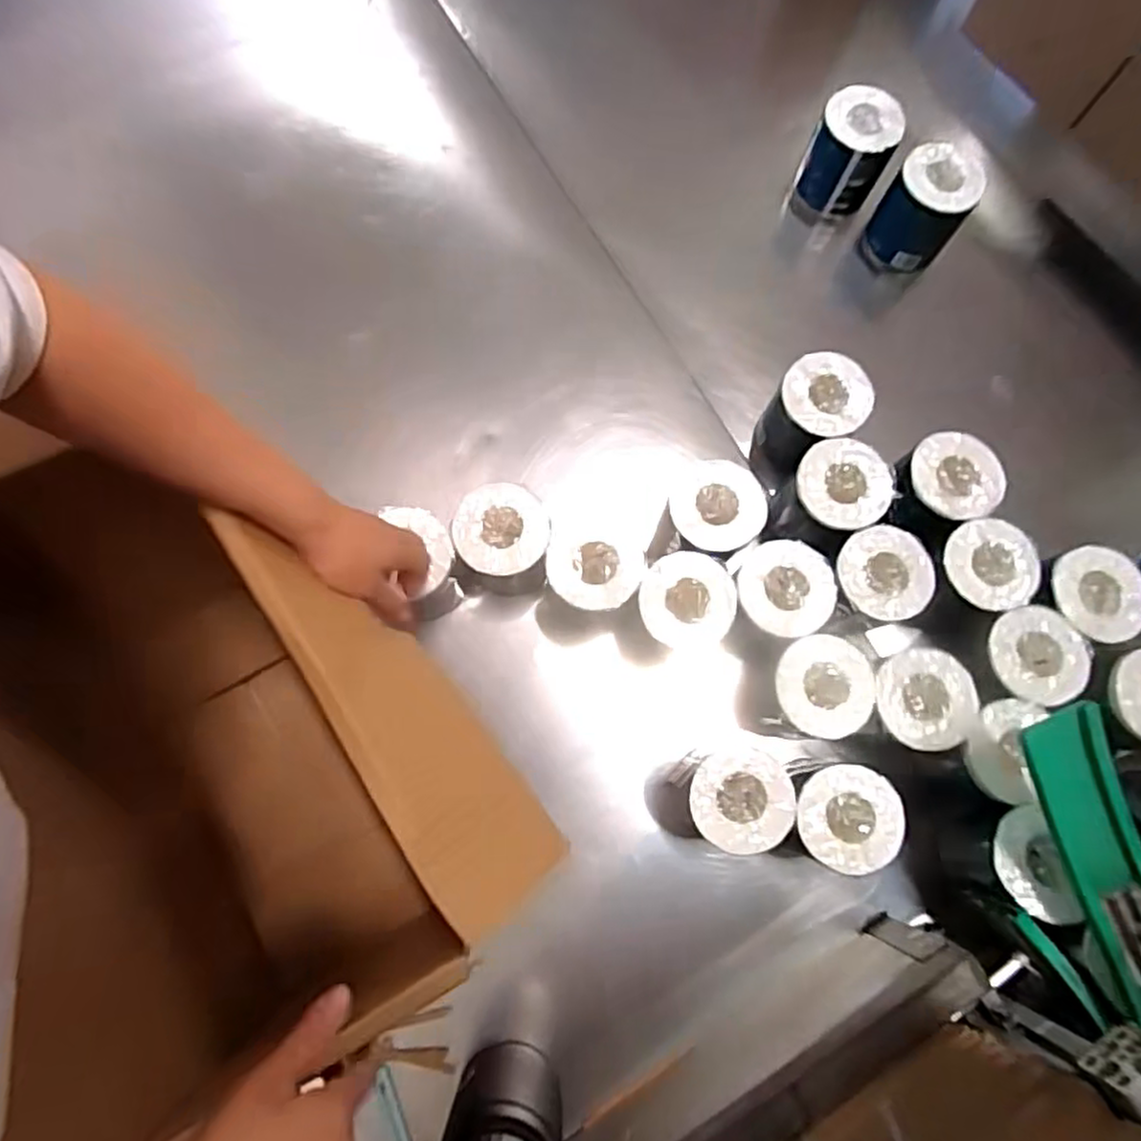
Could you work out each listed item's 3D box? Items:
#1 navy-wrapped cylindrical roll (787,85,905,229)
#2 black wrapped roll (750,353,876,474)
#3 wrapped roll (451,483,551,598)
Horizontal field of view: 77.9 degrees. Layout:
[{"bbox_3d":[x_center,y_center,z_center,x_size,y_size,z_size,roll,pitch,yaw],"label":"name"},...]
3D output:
[{"bbox_3d":[0.337,-0.502,0.863,0.090,0.125,0.090,0,77,-1],"label":"navy-wrapped cylindrical roll"},{"bbox_3d":[0.259,-0.166,0.792,0.097,0.134,0.102,0,77,-1],"label":"black wrapped roll"},{"bbox_3d":[-0.070,-0.027,0.751,0.092,0.122,0.090,0,77,-1],"label":"wrapped roll"}]

